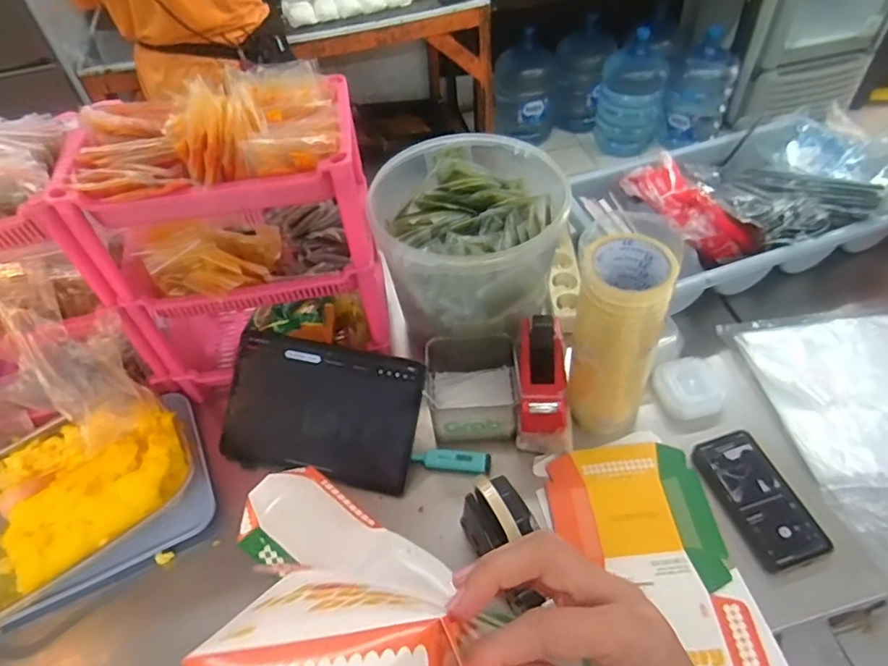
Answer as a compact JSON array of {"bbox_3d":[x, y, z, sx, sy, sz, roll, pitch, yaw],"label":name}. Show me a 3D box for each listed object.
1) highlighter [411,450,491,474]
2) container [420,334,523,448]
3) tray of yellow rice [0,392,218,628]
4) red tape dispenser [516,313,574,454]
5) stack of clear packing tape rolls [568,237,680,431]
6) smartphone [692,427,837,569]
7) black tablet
[{"bbox_3d":[0.009,0.160,0.726,0.097,0.013,0.025,3,50,7],"label":"highlighter"},{"bbox_3d":[0.033,0.072,0.760,0.125,0.075,0.126,-4,50,2],"label":"container"},{"bbox_3d":[-0.449,0.199,0.692,0.311,0.078,0.212,-23,52,-14],"label":"tray of yellow rice"},{"bbox_3d":[0.129,0.062,0.743,0.070,0.089,0.155,2,50,6],"label":"red tape dispenser"},{"bbox_3d":[0.199,0.010,0.674,0.099,0.249,0.100,4,50,8],"label":"stack of clear packing tape rolls"},{"bbox_3d":[0.361,0.187,0.670,0.080,0.017,0.153,-15,50,-8],"label":"smartphone"},{"bbox_3d":[-0.156,0.098,0.736,0.251,0.020,0.171,10,91,13],"label":"black tablet"}]

